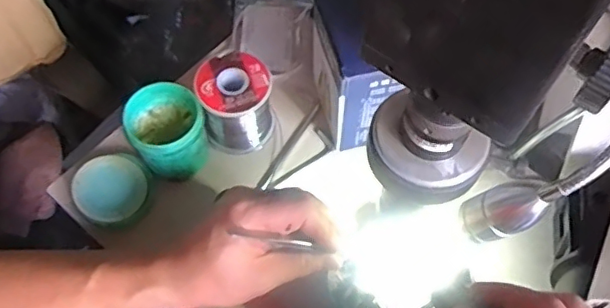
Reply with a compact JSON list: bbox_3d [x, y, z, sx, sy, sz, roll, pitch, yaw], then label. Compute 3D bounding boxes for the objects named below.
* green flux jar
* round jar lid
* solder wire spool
[{"bbox_3d":[-0.116,-0.020,0.475,0.058,0.054,0.065,-20,64,-13],"label":"green flux jar"},{"bbox_3d":[-0.161,0.030,0.478,0.058,0.017,0.061,1,61,-2],"label":"round jar lid"},{"bbox_3d":[-0.061,-0.042,0.497,0.060,0.073,0.057,1,61,-2],"label":"solder wire spool"}]

